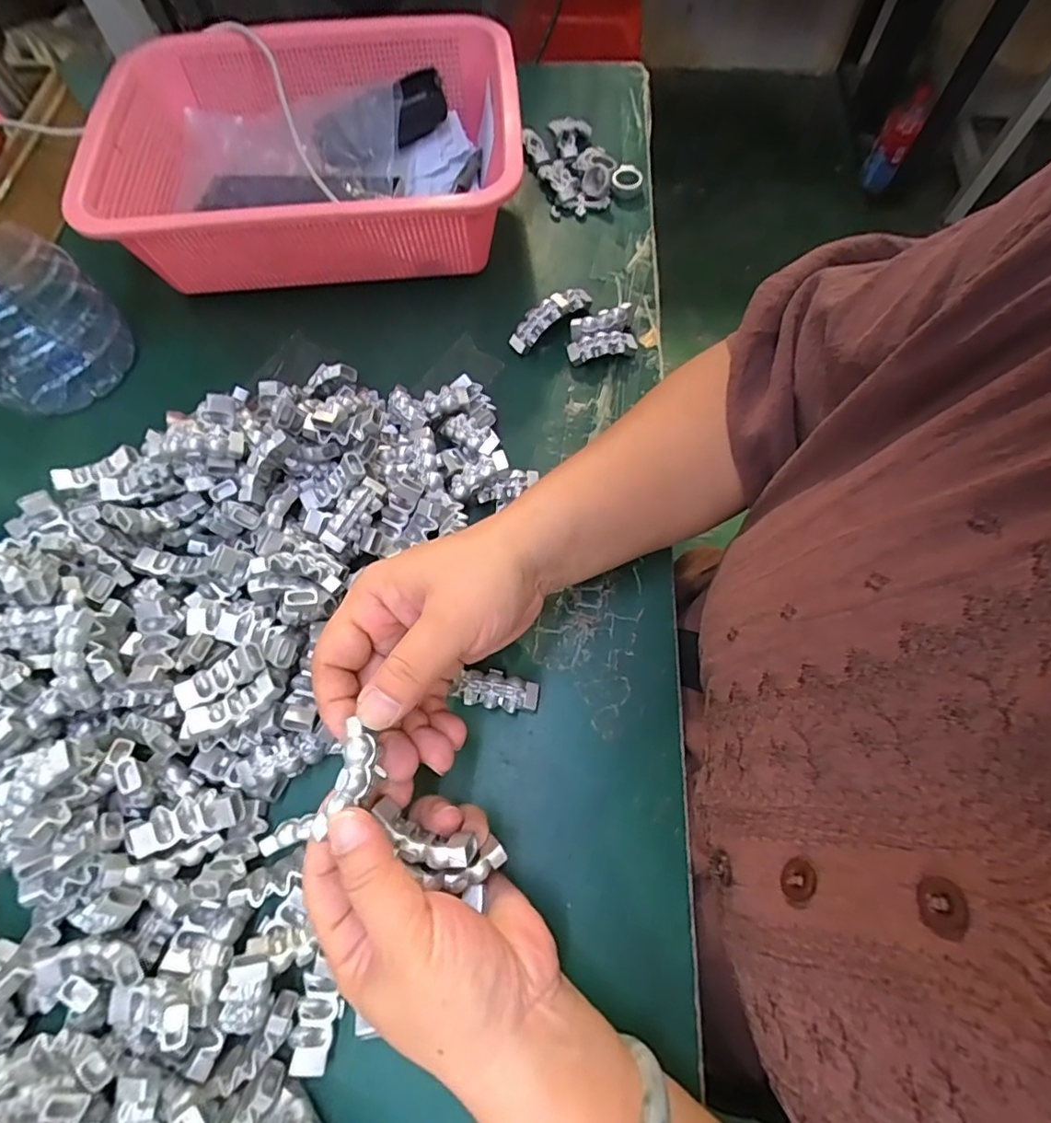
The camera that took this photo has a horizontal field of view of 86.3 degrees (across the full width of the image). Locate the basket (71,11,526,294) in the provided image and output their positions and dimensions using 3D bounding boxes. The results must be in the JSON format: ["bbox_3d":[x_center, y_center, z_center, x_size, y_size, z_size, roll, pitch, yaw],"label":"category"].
[{"bbox_3d":[-0.154,-0.302,0.431,0.289,0.088,0.213,-5,67,0],"label":"basket"}]

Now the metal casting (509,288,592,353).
[{"bbox_3d":[0.020,-0.179,0.406,0.071,0.025,0.017,-39,71,-13],"label":"metal casting"}]

